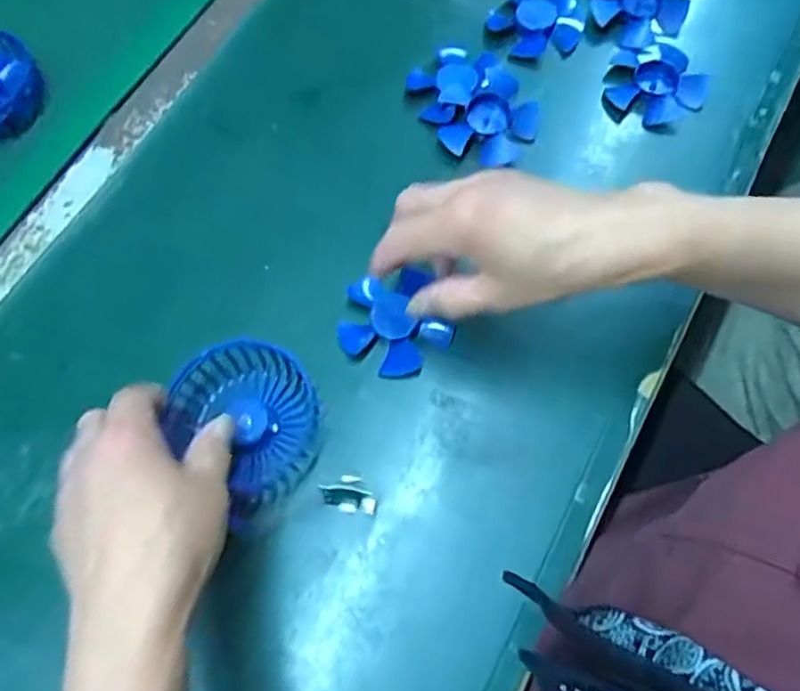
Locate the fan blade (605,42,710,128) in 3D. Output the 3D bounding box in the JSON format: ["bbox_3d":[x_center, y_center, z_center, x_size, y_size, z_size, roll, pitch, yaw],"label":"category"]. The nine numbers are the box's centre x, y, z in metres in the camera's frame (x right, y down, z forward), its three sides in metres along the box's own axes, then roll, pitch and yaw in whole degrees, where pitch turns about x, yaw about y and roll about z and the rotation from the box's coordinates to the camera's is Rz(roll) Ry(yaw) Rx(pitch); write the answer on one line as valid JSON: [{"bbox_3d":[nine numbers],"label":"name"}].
[{"bbox_3d":[0.188,-0.193,0.487,0.070,0.014,0.064,25,72,14],"label":"fan blade"}]

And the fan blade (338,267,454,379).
[{"bbox_3d":[-0.004,-0.014,0.418,0.067,0.021,0.062,0,68,1],"label":"fan blade"}]

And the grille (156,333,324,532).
[{"bbox_3d":[-0.090,0.042,0.391,0.090,0.023,0.086,39,74,15],"label":"grille"}]

